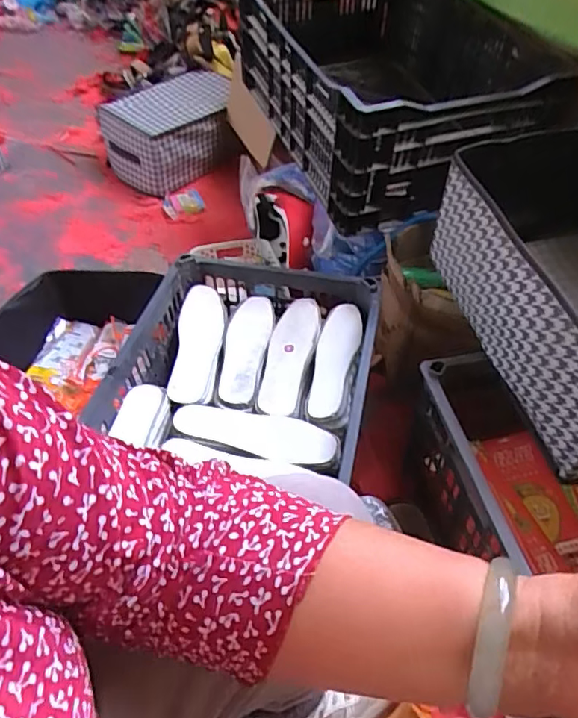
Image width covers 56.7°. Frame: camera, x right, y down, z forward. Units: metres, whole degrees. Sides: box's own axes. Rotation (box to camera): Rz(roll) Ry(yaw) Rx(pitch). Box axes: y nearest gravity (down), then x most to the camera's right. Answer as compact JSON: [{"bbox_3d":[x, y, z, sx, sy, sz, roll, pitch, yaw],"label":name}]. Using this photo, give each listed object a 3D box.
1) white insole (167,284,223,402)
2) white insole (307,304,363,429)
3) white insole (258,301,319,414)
[{"bbox_3d":[-0.145,-0.024,0.843,0.074,0.019,0.232,-4,49,1],"label":"white insole"},{"bbox_3d":[0.071,0.003,0.800,0.061,0.019,0.215,6,50,10],"label":"white insole"},{"bbox_3d":[0.001,-0.005,0.827,0.073,0.020,0.223,5,50,9],"label":"white insole"}]

